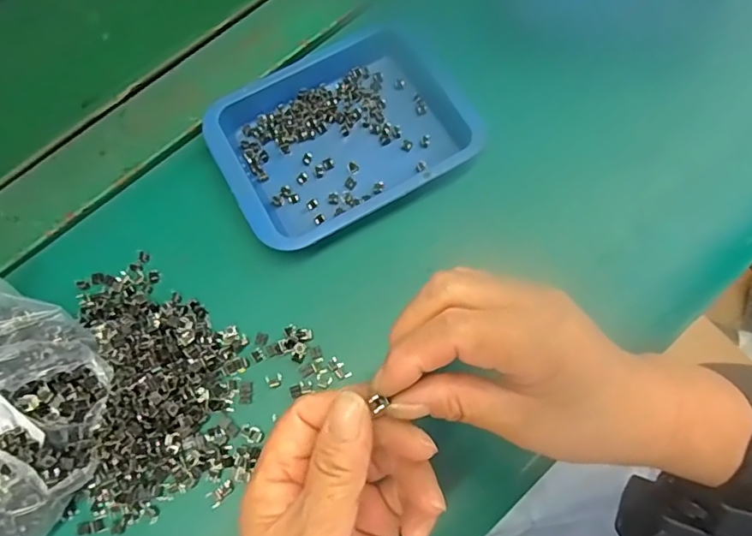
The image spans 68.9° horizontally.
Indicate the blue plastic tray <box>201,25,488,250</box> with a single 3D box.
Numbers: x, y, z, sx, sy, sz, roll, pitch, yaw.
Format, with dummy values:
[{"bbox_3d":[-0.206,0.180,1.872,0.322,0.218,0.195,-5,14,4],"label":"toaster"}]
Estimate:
[{"bbox_3d":[-0.020,-0.090,0.358,0.160,0.028,0.122,-29,75,-6],"label":"blue plastic tray"}]

